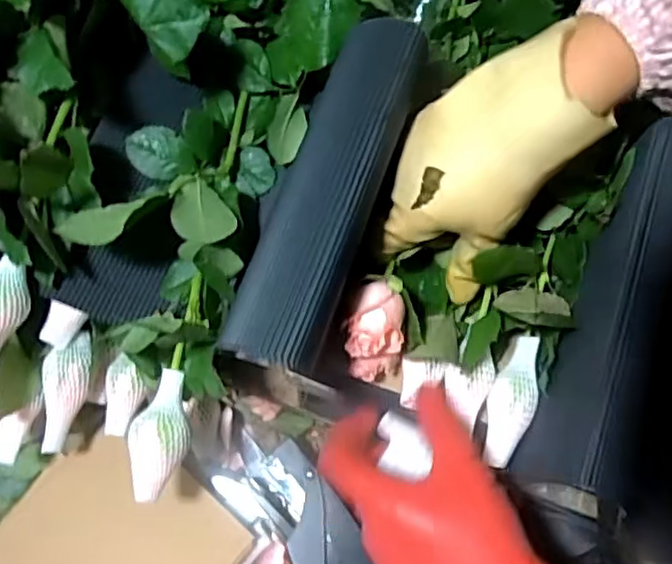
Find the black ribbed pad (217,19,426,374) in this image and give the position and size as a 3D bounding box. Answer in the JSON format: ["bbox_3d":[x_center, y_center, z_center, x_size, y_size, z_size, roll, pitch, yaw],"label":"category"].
[{"bbox_3d":[-0.006,-0.053,0.361,0.064,0.029,0.207,15,73,7],"label":"black ribbed pad"}]

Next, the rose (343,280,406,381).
[{"bbox_3d":[0.024,0.030,0.404,0.034,0.042,0.053,3,72,3],"label":"rose"}]

